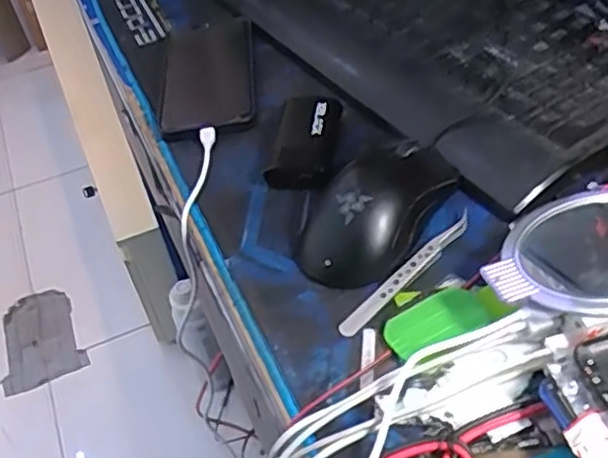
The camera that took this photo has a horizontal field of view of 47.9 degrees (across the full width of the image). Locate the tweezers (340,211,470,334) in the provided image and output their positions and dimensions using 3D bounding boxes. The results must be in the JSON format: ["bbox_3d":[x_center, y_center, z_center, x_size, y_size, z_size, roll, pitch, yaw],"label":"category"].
[{"bbox_3d":[0.064,0.025,0.417,0.116,0.006,0.013,-36,51,-26],"label":"tweezers"}]

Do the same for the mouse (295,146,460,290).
[{"bbox_3d":[0.046,-0.016,0.443,0.063,0.037,0.116,23,52,28],"label":"mouse"}]

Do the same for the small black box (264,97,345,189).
[{"bbox_3d":[0.001,-0.068,0.507,0.045,0.022,0.091,4,46,12],"label":"small black box"}]

